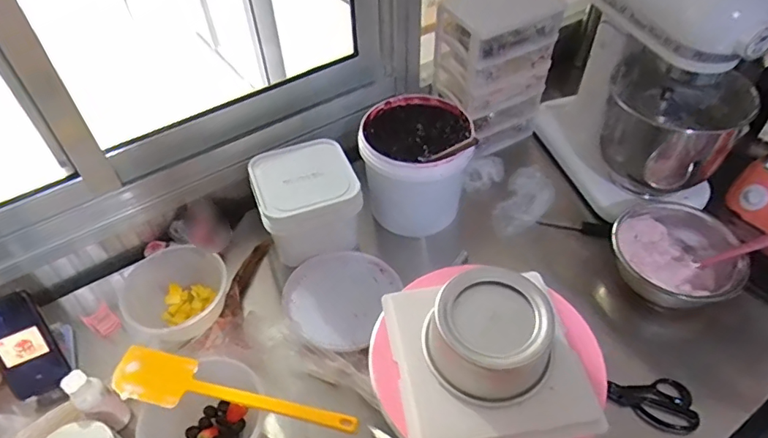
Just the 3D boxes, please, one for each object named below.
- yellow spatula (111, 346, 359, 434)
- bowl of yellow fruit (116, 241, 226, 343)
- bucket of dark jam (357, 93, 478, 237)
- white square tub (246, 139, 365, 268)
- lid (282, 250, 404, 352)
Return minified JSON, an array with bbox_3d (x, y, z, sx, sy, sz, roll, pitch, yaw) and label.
[{"bbox_3d":[-0.195,0.223,0.664,0.331,0.012,0.068,9,48,10],"label":"yellow spatula"},{"bbox_3d":[-0.330,0.126,0.836,0.158,0.080,0.163,-1,47,1],"label":"bowl of yellow fruit"},{"bbox_3d":[0.057,-0.091,0.956,0.183,0.214,0.177,-1,47,1],"label":"bucket of dark jam"},{"bbox_3d":[-0.136,-0.034,0.922,0.171,0.124,0.166,-18,49,-14],"label":"white square tub"},{"bbox_3d":[-0.078,0.123,0.862,0.176,0.020,0.182,-1,47,1],"label":"lid"}]

